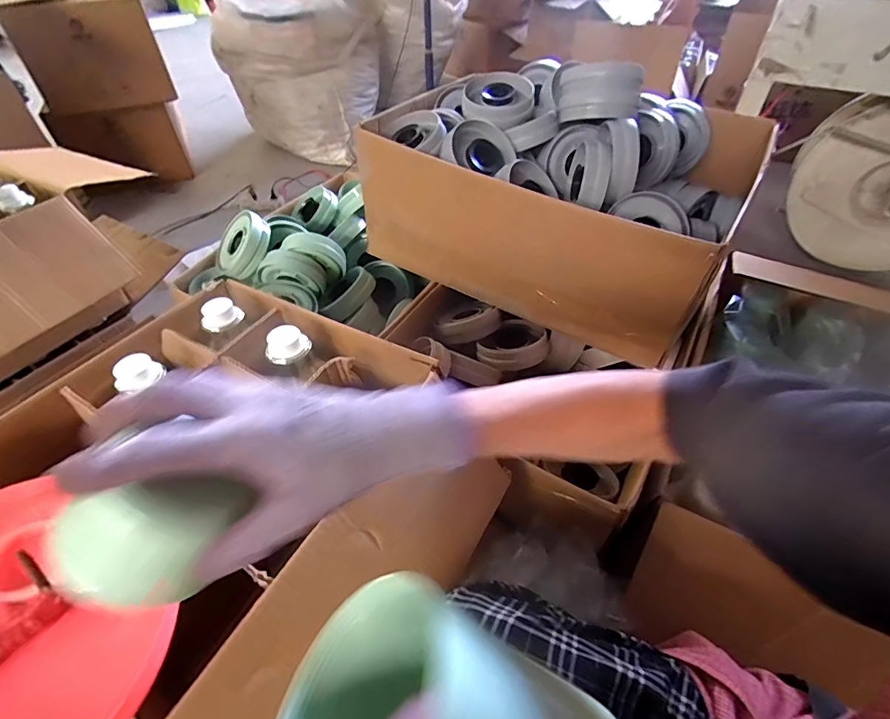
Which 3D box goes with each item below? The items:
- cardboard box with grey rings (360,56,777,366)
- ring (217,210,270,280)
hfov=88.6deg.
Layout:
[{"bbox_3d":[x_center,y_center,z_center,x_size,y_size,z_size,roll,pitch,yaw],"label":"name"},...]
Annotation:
[{"bbox_3d":[0.226,-0.349,0.895,0.611,0.278,0.543,24,51,21],"label":"cardboard box with grey rings"},{"bbox_3d":[-0.397,-0.223,0.882,0.109,0.033,0.134,-1,75,21],"label":"ring"}]

